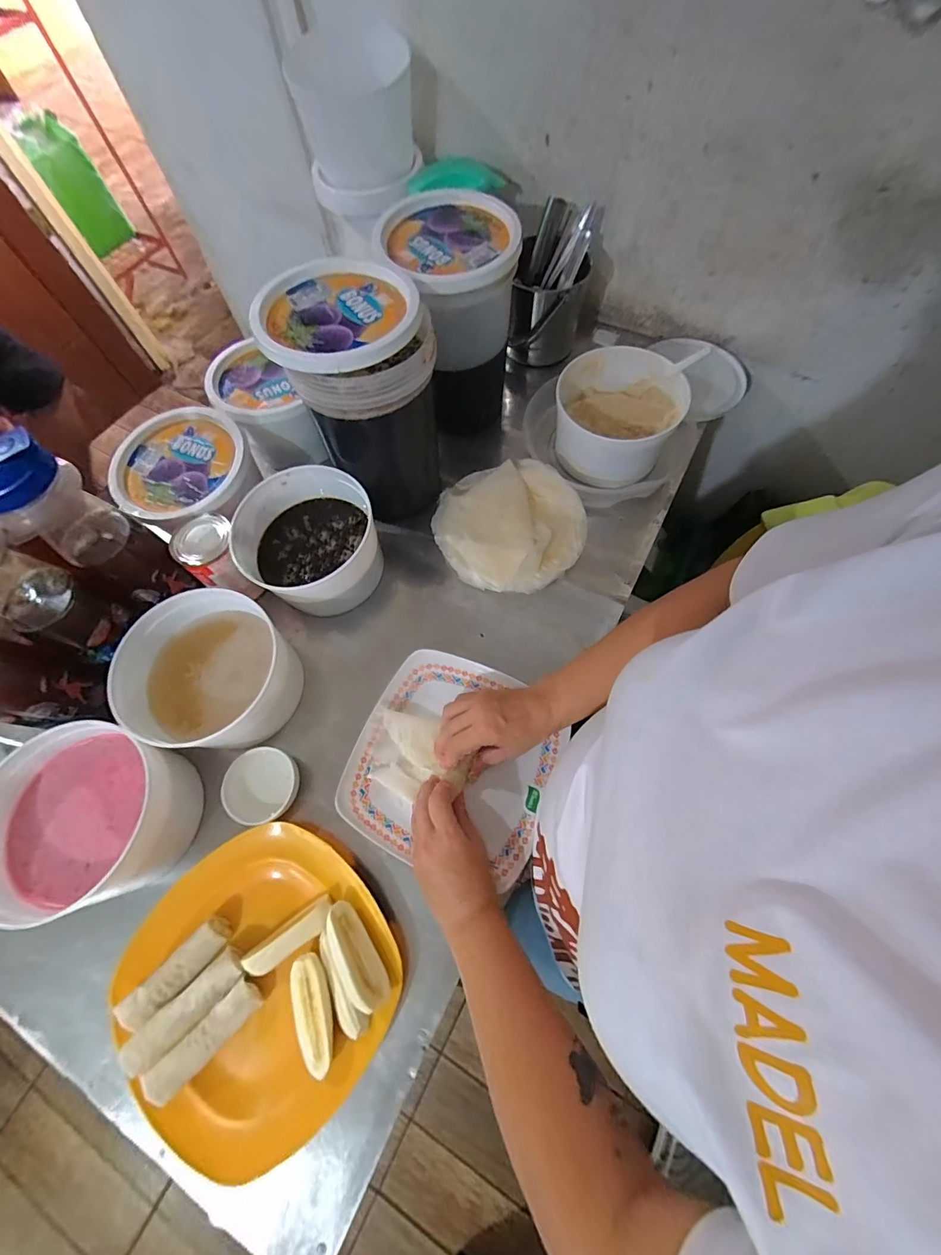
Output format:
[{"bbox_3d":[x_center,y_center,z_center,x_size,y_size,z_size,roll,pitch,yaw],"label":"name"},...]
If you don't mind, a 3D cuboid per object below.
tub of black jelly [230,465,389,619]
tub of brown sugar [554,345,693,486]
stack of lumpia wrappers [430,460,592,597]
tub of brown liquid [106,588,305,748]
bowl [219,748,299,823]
[{"bbox_3d":[-0.202,-0.098,0.566,0.157,0.114,0.171,-1,67,2],"label":"tub of black jelly"},{"bbox_3d":[0.205,-0.289,0.615,0.160,0.094,0.166,-1,67,2],"label":"tub of brown sugar"},{"bbox_3d":[0.047,-0.144,0.608,0.186,0.042,0.212,-40,71,-14],"label":"stack of lumpia wrappers"},{"bbox_3d":[-0.290,0.053,0.500,0.160,0.105,0.168,-1,67,2],"label":"tub of brown liquid"},{"bbox_3d":[-0.228,0.174,0.484,0.076,0.023,0.076,-1,67,2],"label":"bowl"}]

